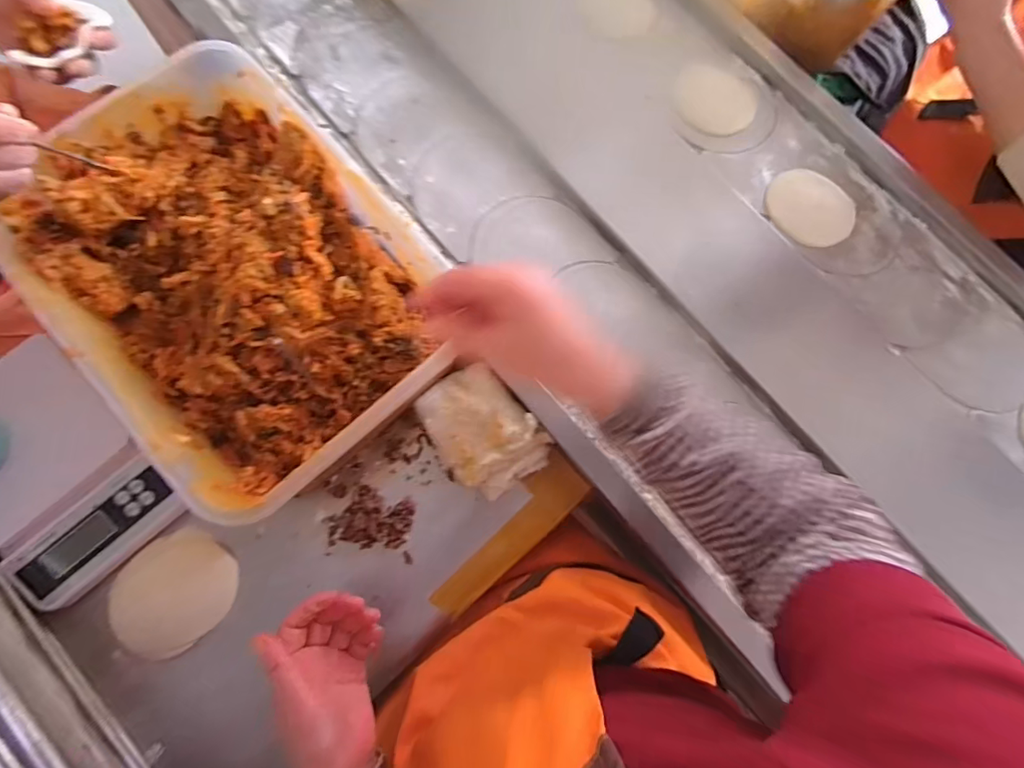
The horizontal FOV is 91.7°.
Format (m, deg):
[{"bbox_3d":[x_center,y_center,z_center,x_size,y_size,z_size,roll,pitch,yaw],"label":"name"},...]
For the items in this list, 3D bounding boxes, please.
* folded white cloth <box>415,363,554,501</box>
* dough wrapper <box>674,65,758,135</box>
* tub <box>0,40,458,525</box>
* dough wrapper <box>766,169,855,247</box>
[{"bbox_3d":[-0.030,0.045,0.490,0.090,0.027,0.125,-37,82,-8],"label":"folded white cloth"},{"bbox_3d":[0.238,-0.331,0.580,0.095,0.005,0.083,16,79,2],"label":"dough wrapper"},{"bbox_3d":[-0.243,-0.099,0.441,0.266,0.088,0.381,-41,83,-12],"label":"tub"},{"bbox_3d":[0.337,-0.200,0.561,0.097,0.004,0.083,44,82,11],"label":"dough wrapper"}]

